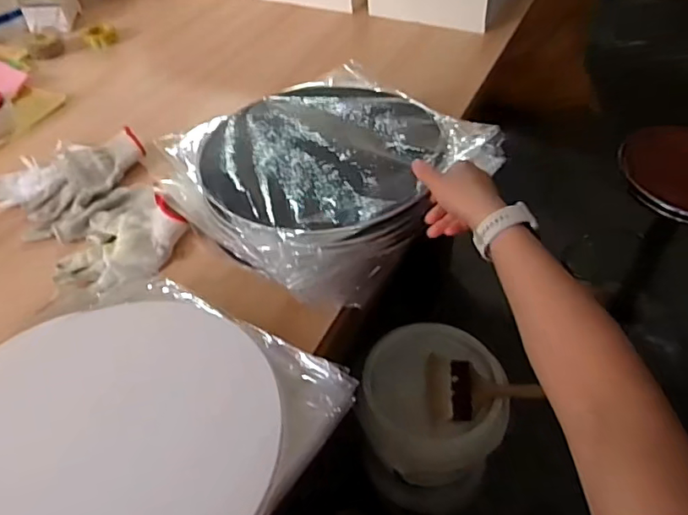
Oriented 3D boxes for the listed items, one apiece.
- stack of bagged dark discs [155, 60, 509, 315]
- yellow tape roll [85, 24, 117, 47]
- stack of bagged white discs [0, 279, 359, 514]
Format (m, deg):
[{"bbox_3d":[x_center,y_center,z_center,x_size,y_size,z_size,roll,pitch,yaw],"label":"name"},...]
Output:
[{"bbox_3d":[-0.022,-0.109,0.714,0.329,0.110,0.304,-36,56,-28],"label":"stack of bagged dark discs"},{"bbox_3d":[-0.516,-0.470,1.172,0.061,0.025,0.060,-21,50,-16],"label":"yellow tape roll"},{"bbox_3d":[-0.228,0.173,0.507,0.346,0.044,0.340,25,52,22],"label":"stack of bagged white discs"}]

